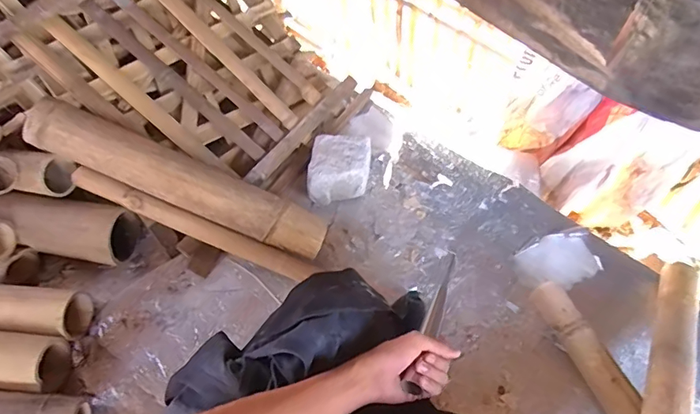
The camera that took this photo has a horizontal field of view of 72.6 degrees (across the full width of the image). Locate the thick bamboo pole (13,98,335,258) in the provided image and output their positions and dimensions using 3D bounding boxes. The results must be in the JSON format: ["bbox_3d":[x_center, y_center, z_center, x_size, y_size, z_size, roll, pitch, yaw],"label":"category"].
[{"bbox_3d":[-0.292,-0.048,0.824,0.533,0.069,0.085,23,56,-2],"label":"thick bamboo pole"}]

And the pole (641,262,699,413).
[{"bbox_3d":[0.438,0.243,0.648,0.053,0.039,0.489,25,48,19],"label":"pole"}]

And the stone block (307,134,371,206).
[{"bbox_3d":[-0.020,-0.076,0.966,0.117,0.088,0.129,1,54,3],"label":"stone block"}]

